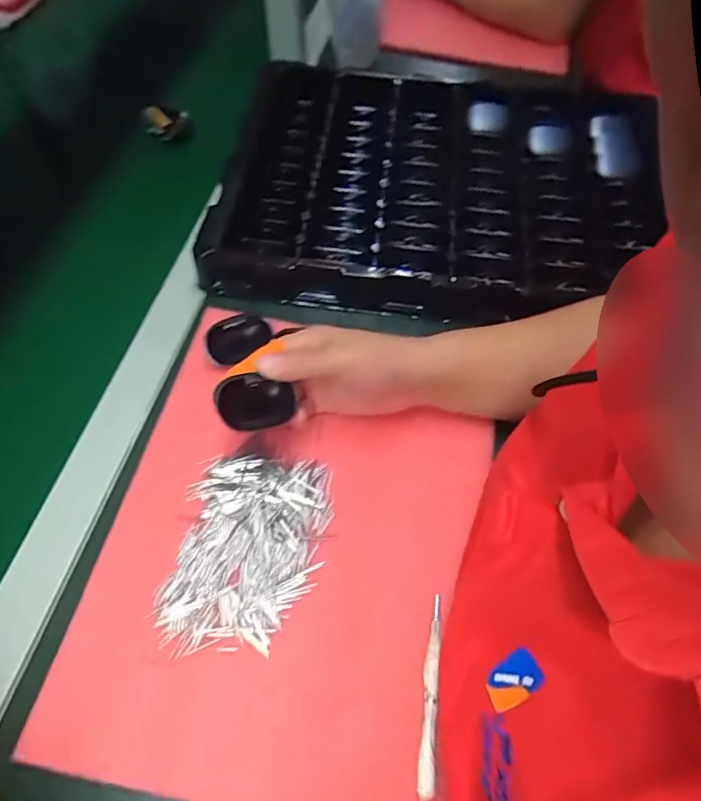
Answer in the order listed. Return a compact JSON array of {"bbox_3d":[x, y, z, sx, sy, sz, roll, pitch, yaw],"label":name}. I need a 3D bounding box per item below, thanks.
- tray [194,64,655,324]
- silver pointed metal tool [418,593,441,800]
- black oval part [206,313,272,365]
[{"bbox_3d":[0.100,-0.237,0.579,0.444,0.054,0.365,5,59,1],"label":"tray"},{"bbox_3d":[0.049,0.177,0.330,0.009,0.011,0.108,6,59,3],"label":"silver pointed metal tool"},{"bbox_3d":[-0.096,-0.053,0.456,0.053,0.035,0.015,-22,18,-20],"label":"black oval part"}]

